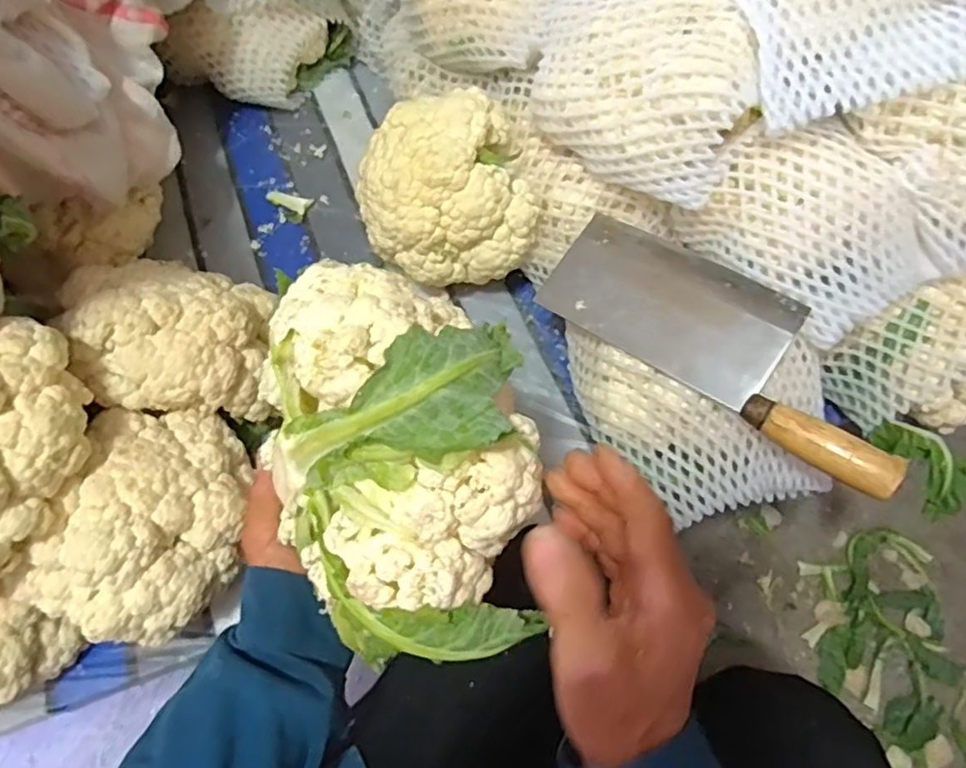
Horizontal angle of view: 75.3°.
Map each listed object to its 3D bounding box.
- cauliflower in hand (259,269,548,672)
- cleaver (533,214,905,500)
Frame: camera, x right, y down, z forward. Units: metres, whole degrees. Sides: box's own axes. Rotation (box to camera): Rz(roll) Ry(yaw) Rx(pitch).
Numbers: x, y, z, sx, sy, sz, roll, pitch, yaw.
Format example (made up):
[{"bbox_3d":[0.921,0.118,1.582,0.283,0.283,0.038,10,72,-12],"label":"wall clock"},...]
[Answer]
[{"bbox_3d":[-0.042,0.032,0.317,0.127,0.123,0.193,-22,64,-11],"label":"cauliflower in hand"},{"bbox_3d":[0.176,-0.034,0.467,0.282,0.043,0.101,39,68,18],"label":"cleaver"}]

